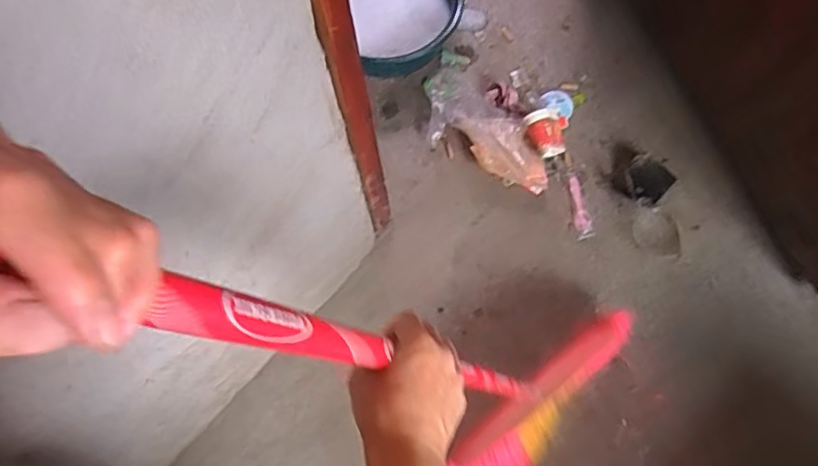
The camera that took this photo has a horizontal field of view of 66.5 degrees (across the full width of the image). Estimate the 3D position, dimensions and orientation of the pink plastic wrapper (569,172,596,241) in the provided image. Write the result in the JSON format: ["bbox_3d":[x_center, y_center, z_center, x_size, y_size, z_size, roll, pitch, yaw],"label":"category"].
[{"bbox_3d":[0.320,-0.052,1.173,0.032,0.010,0.128,-9,68,1],"label":"pink plastic wrapper"}]

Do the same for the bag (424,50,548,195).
[{"bbox_3d":[0.134,-0.207,1.206,0.174,0.049,0.334,-35,70,-9],"label":"bag"}]

